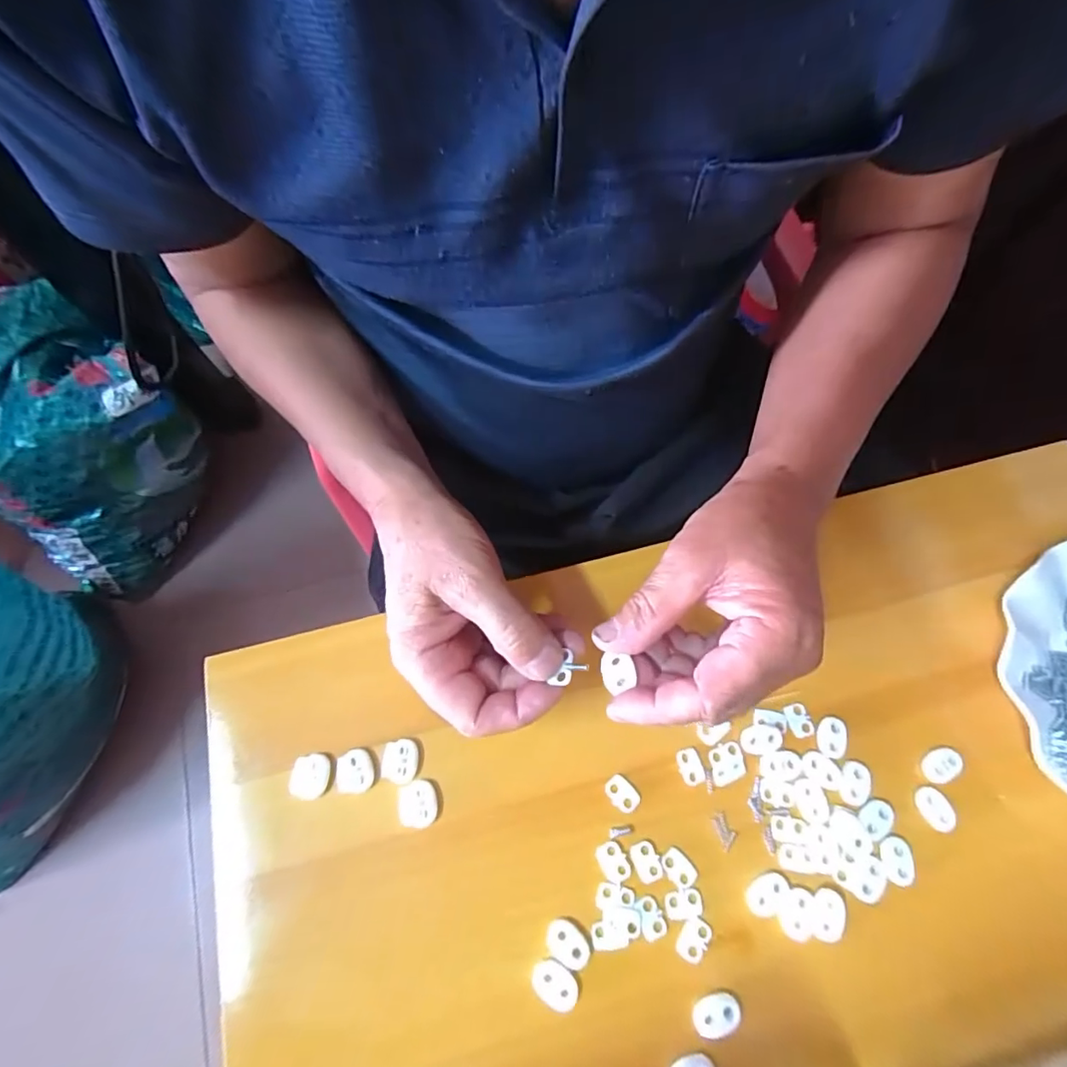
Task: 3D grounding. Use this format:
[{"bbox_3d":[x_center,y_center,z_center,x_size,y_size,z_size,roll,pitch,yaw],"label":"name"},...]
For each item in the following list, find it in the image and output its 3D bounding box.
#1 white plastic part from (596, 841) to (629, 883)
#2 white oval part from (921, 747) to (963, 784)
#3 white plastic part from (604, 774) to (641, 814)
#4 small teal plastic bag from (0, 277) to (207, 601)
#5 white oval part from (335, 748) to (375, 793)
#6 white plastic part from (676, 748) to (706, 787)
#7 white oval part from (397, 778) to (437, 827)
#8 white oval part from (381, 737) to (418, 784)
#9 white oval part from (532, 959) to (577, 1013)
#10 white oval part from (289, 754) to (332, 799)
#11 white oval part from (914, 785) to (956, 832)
[{"bbox_3d":[0.042,0.174,0.280,0.014,0.004,0.020,-30,73,-11],"label":"white plastic part"},{"bbox_3d":[0.229,0.129,0.295,0.021,0.004,0.014,-27,73,-10],"label":"white oval part"},{"bbox_3d":[0.049,0.144,0.293,0.014,0.004,0.019,-42,76,-14],"label":"white plastic part"},{"bbox_3d":[-0.644,-0.115,0.735,0.251,0.300,0.301,36,74,11],"label":"small teal plastic bag"},{"bbox_3d":[-0.099,0.131,0.292,0.020,0.004,0.022,-6,70,-3],"label":"white oval part"},{"bbox_3d":[0.088,0.132,0.298,0.013,0.004,0.019,-17,71,-7],"label":"white plastic part"},{"bbox_3d":[-0.063,0.147,0.289,0.021,0.004,0.023,1,70,-1],"label":"white oval part"},{"bbox_3d":[-0.075,0.126,0.294,0.019,0.004,0.023,5,70,1],"label":"white oval part"},{"bbox_3d":[0.011,0.223,0.261,0.023,0.004,0.016,29,72,9],"label":"white oval part"},{"bbox_3d":[-0.123,0.133,0.291,0.020,0.004,0.023,2,70,0],"label":"white oval part"},{"bbox_3d":[0.220,0.151,0.291,0.013,0.010,0.021,-21,72,-8],"label":"white oval part"}]

